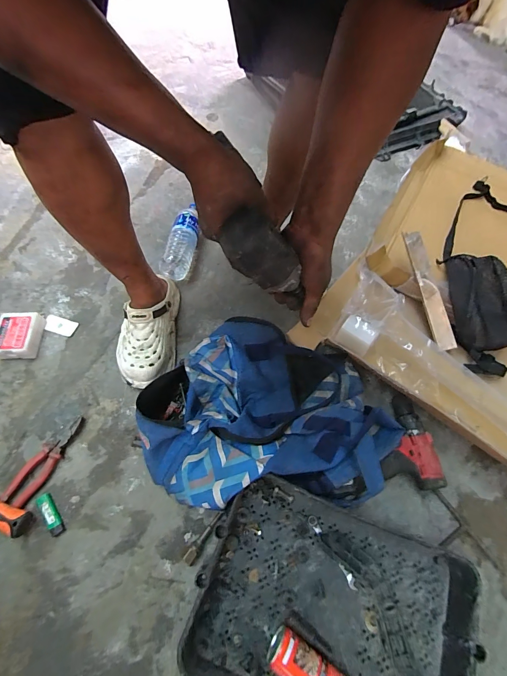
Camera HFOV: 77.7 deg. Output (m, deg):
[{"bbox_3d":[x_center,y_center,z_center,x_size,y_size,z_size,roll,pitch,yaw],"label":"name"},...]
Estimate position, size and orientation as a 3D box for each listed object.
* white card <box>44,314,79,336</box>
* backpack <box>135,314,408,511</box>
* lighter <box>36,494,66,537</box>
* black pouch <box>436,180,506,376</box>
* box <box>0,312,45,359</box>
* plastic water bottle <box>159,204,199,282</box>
[{"bbox_3d":[-0.484,-0.032,0.785,0.072,0.009,0.043,14,64,4],"label":"white card"},{"bbox_3d":[0.011,0.149,0.642,0.448,0.150,0.345,4,58,-2],"label":"backpack"},{"bbox_3d":[-0.389,0.339,0.603,0.024,0.013,0.083,-33,70,-17],"label":"lighter"},{"bbox_3d":[0.602,-0.209,0.834,0.174,0.107,0.627,19,65,7],"label":"black pouch"},{"bbox_3d":[-0.560,-0.005,0.745,0.093,0.043,0.108,-6,64,-6],"label":"box"},{"bbox_3d":[-0.196,-0.268,0.886,0.071,0.073,0.243,8,64,1],"label":"plastic water bottle"}]

